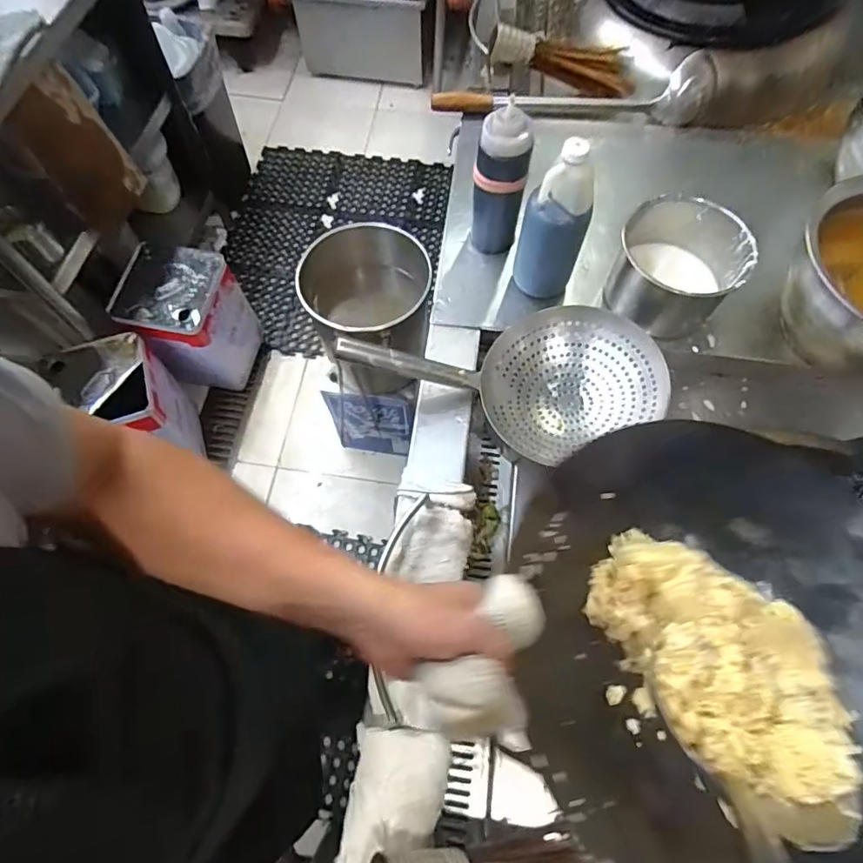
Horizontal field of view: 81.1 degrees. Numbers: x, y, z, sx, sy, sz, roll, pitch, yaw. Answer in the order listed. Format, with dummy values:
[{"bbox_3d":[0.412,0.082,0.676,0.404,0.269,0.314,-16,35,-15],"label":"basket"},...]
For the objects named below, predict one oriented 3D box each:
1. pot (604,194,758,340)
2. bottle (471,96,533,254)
[{"bbox_3d":[0.348,-0.231,0.726,0.160,0.123,0.147,0,67,-1],"label":"pot"},{"bbox_3d":[0.098,-0.354,0.734,0.072,0.217,0.064,14,67,5],"label":"bottle"}]

